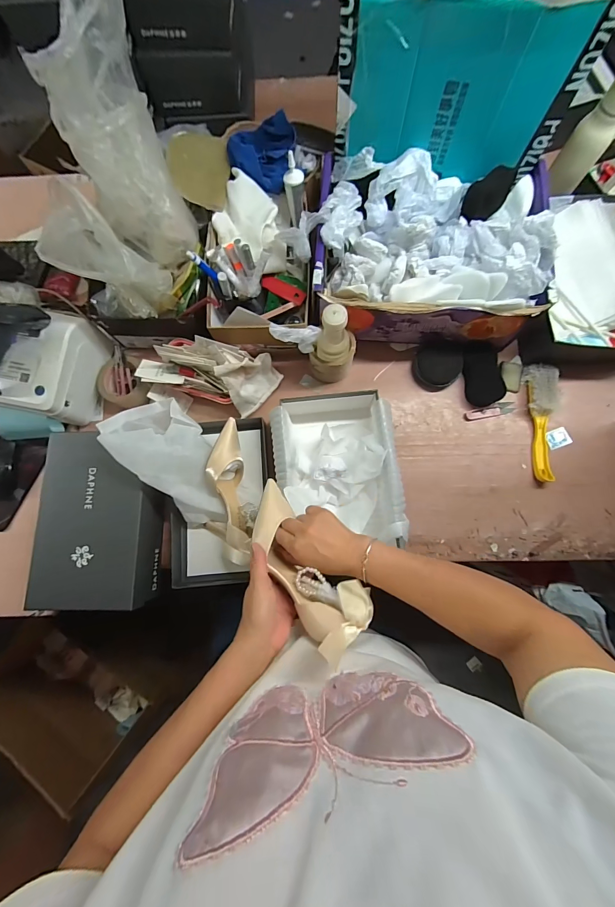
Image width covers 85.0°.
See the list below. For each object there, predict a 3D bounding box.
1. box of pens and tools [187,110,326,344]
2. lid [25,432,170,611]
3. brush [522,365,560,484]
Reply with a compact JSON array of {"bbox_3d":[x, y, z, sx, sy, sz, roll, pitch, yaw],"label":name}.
[{"bbox_3d":[-0.087,-0.415,0.650,0.204,0.128,0.404,5,80,3],"label":"box of pens and tools"},{"bbox_3d":[-0.365,0.116,0.605,0.183,0.097,0.286,0,82,1],"label":"lid"},{"bbox_3d":[0.454,-0.062,0.646,0.048,0.029,0.226,4,80,3],"label":"brush"}]

